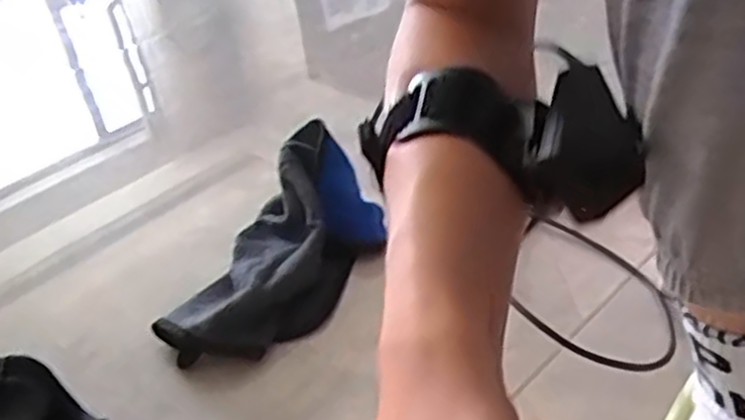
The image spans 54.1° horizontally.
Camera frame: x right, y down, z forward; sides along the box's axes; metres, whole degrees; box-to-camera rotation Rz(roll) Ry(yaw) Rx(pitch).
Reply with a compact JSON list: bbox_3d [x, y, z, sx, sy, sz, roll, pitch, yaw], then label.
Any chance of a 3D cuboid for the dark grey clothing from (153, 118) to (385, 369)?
[{"bbox_3d":[-0.067,0.030,0.596,0.098,0.056,0.232,12,53,25],"label":"dark grey clothing"}]

